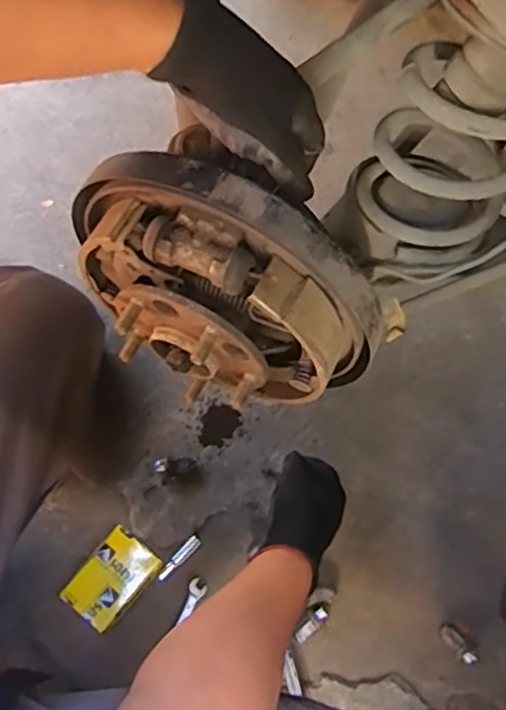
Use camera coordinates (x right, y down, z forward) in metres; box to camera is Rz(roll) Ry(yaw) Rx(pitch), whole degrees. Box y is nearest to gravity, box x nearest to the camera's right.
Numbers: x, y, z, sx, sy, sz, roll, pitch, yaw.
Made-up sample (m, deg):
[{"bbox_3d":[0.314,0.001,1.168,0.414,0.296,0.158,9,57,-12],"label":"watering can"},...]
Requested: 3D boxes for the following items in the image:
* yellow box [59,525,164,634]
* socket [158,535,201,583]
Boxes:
[{"bbox_3d":[-0.163,0.265,0.749,0.071,0.050,0.100,38,68,12],"label":"yellow box"},{"bbox_3d":[-0.092,0.250,0.783,0.068,0.013,0.015,-41,75,-18],"label":"socket"}]

